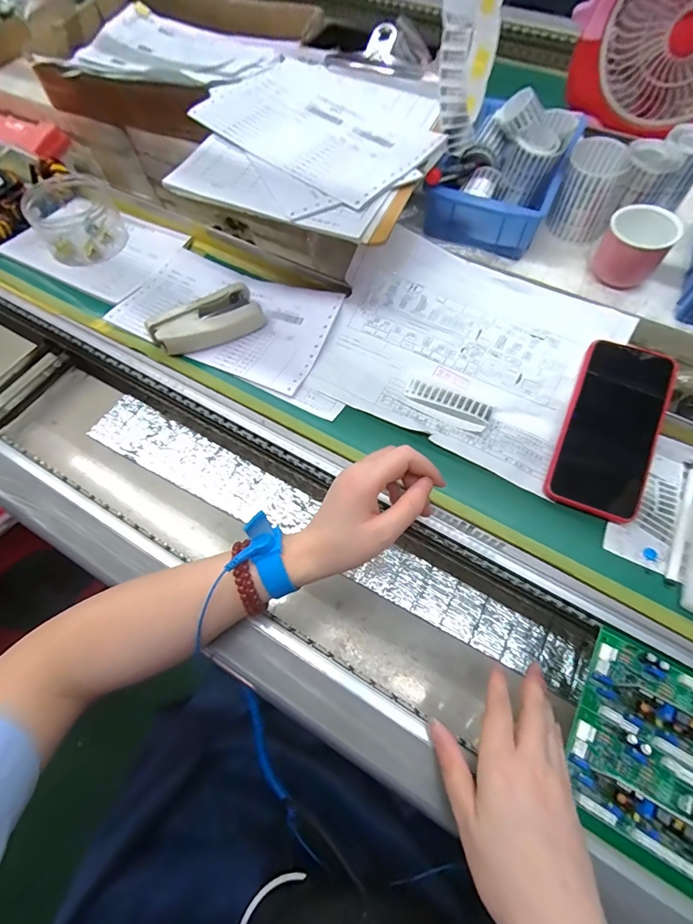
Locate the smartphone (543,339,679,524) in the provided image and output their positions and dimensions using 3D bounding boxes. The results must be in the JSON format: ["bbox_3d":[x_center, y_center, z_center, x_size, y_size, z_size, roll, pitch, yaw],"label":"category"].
[{"bbox_3d":[0.240,-0.031,0.377,0.076,0.014,0.161,21,80,10],"label":"smartphone"}]

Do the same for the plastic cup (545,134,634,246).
[{"bbox_3d":[0.261,-0.296,0.454,0.060,0.070,0.068,23,67,10],"label":"plastic cup"}]

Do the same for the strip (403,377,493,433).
[{"bbox_3d":[0.099,-0.058,0.411,0.086,0.015,0.027,29,68,13],"label":"strip"}]

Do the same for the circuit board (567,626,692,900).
[{"bbox_3d":[0.252,0.220,0.277,0.180,0.038,0.130,29,68,13],"label":"circuit board"}]

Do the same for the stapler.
[{"bbox_3d":[-0.151,-0.155,0.457,0.117,0.036,0.048,-35,70,-15],"label":"stapler"}]

